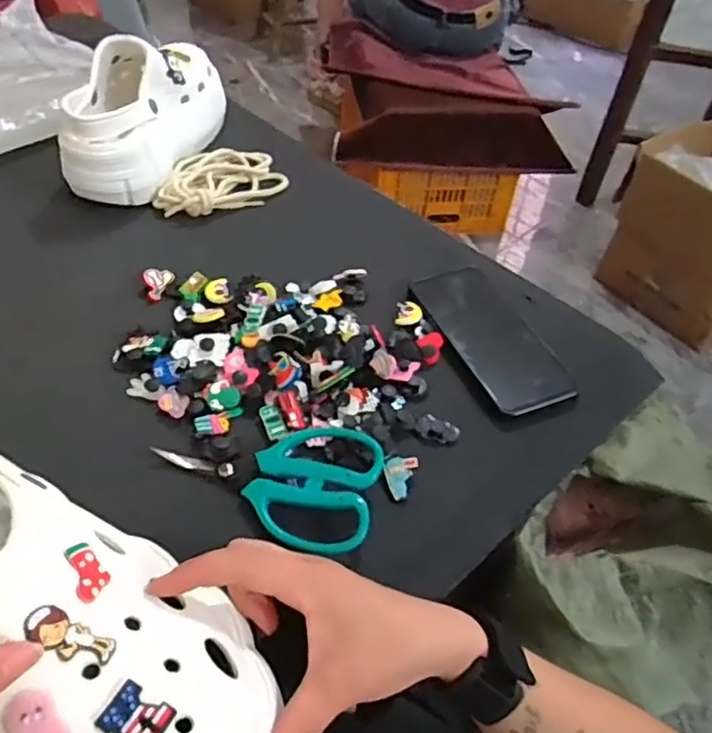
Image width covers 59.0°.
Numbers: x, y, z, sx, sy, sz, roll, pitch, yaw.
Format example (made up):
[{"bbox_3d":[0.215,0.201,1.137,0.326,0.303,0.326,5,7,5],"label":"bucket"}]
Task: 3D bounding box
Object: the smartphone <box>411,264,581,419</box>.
[{"bbox_3d":[0.112,-0.028,0.531,0.074,0.013,0.159,-14,50,-19],"label":"smartphone"}]

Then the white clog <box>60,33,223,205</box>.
[{"bbox_3d":[-0.217,-0.266,0.660,0.115,0.110,0.227,6,46,-1],"label":"white clog"}]

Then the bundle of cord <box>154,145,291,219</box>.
[{"bbox_3d":[-0.145,-0.197,0.662,0.135,0.025,0.098,-17,51,-21],"label":"bundle of cord"}]

